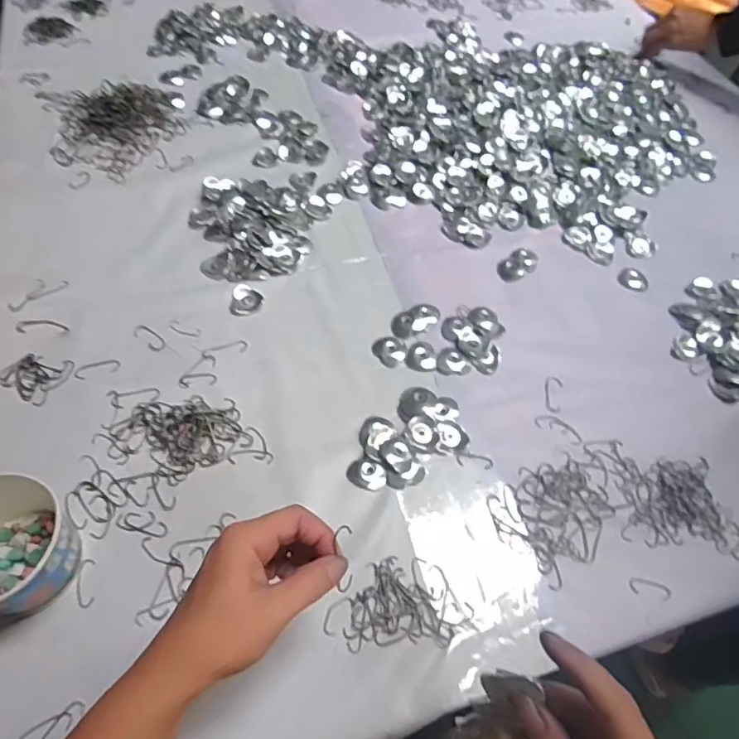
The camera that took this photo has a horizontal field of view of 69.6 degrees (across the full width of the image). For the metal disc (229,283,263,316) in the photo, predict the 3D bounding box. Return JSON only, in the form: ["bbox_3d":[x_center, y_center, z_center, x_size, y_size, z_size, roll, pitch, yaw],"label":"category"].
[{"bbox_3d":[-0.141,-0.077,0.602,0.036,0.006,0.037,2,57,-3],"label":"metal disc"}]

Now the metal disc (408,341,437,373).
[{"bbox_3d":[0.057,-0.015,0.581,0.031,0.008,0.035,-6,58,-8],"label":"metal disc"}]

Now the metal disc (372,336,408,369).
[{"bbox_3d":[0.023,-0.022,0.582,0.034,0.007,0.038,-33,65,-23],"label":"metal disc"}]

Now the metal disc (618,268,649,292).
[{"bbox_3d":[0.333,-0.113,0.674,0.033,0.007,0.038,-1,57,-5],"label":"metal disc"}]

